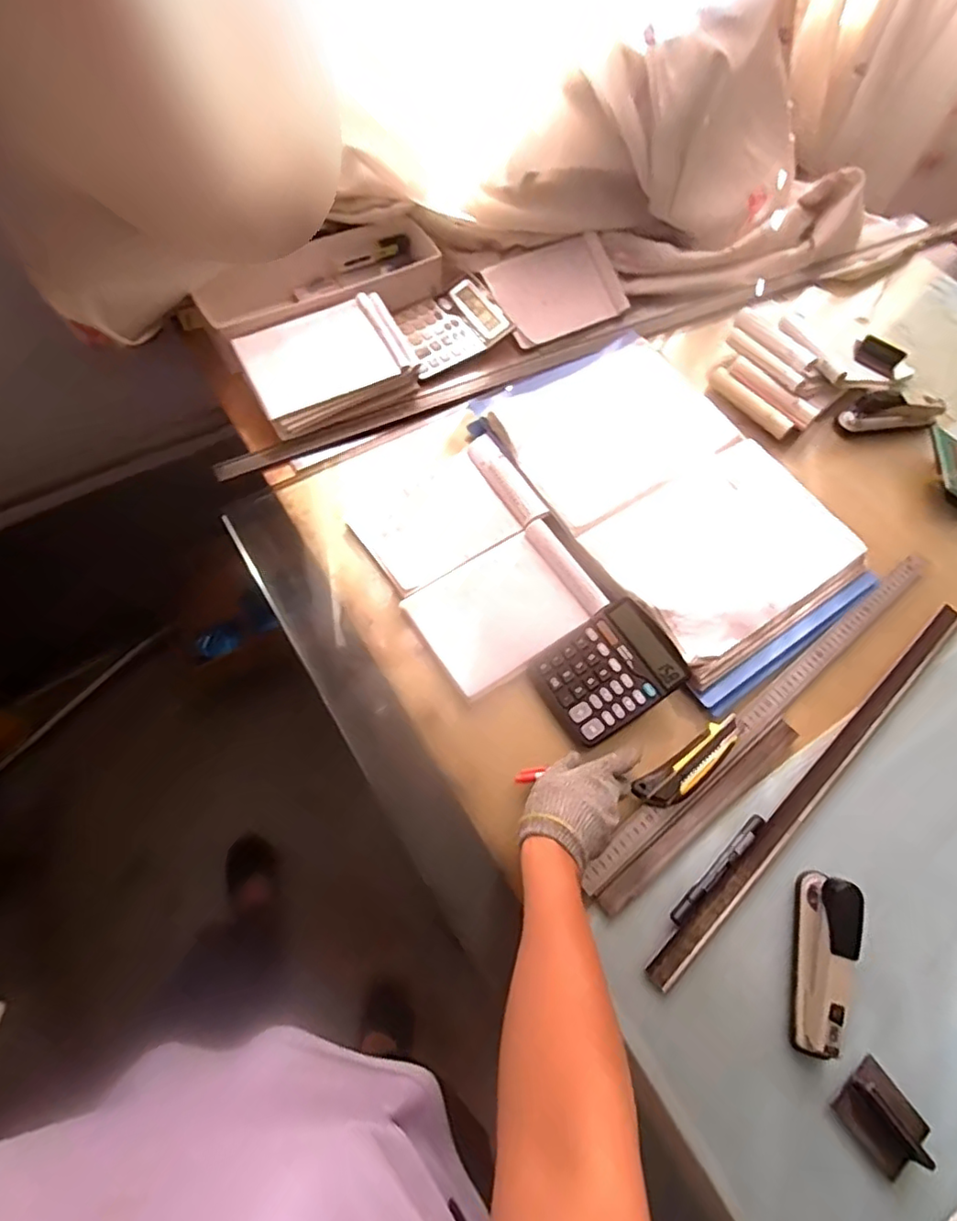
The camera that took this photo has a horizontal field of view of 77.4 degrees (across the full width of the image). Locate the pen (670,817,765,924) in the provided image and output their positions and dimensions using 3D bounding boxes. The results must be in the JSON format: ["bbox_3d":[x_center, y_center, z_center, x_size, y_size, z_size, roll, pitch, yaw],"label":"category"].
[{"bbox_3d":[0.240,0.256,0.595,0.137,0.012,0.015,-37,71,-19],"label":"pen"}]

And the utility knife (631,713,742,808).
[{"bbox_3d":[0.226,0.159,0.624,0.142,0.017,0.040,-30,69,-19],"label":"utility knife"}]

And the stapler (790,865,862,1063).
[{"bbox_3d":[0.320,0.324,0.553,0.036,0.056,0.151,15,64,4],"label":"stapler"}]

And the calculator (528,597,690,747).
[{"bbox_3d":[0.144,0.066,0.657,0.147,0.037,0.118,-34,70,-18],"label":"calculator"}]

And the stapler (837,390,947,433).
[{"bbox_3d":[0.596,-0.284,0.858,0.137,0.049,0.039,2,63,-3],"label":"stapler"}]

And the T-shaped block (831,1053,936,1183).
[{"bbox_3d":[0.356,0.444,0.524,0.060,0.028,0.084,-35,70,-19],"label":"T-shaped block"}]

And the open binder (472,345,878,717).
[{"bbox_3d":[0.241,-0.155,0.774,0.309,0.046,0.488,-29,69,-16],"label":"open binder"}]

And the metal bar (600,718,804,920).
[{"bbox_3d":[0.233,0.209,0.620,0.282,0.007,0.028,-34,70,-18],"label":"metal bar"}]

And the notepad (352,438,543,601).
[{"bbox_3d":[-0.037,-0.118,0.732,0.210,0.007,0.132,-34,69,-15],"label":"notepad"}]

